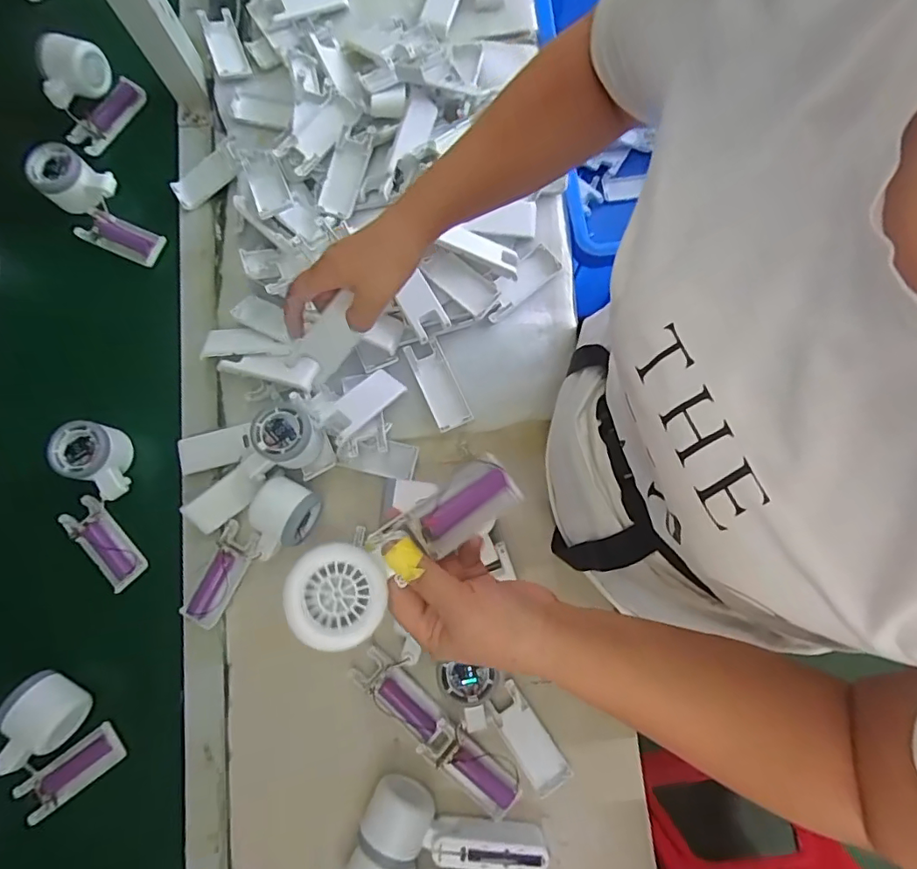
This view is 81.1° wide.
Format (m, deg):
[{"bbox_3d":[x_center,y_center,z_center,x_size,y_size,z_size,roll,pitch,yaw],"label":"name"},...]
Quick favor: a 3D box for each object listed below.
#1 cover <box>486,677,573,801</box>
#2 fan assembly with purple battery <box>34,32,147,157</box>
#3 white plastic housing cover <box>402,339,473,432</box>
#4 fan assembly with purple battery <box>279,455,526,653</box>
[{"bbox_3d":[0.067,0.298,0.525,0.038,0.016,0.104,-33,82,-6],"label":"cover"},{"bbox_3d":[-0.448,-0.410,0.633,0.080,0.058,0.102,32,81,5],"label":"fan assembly with purple battery"},{"bbox_3d":[-0.022,-0.055,0.583,0.039,0.009,0.101,-24,81,-5],"label":"white plastic housing cover"},{"bbox_3d":[-0.028,0.069,0.337,0.167,0.025,0.053,-27,80,-37],"label":"fan assembly with purple battery"}]

